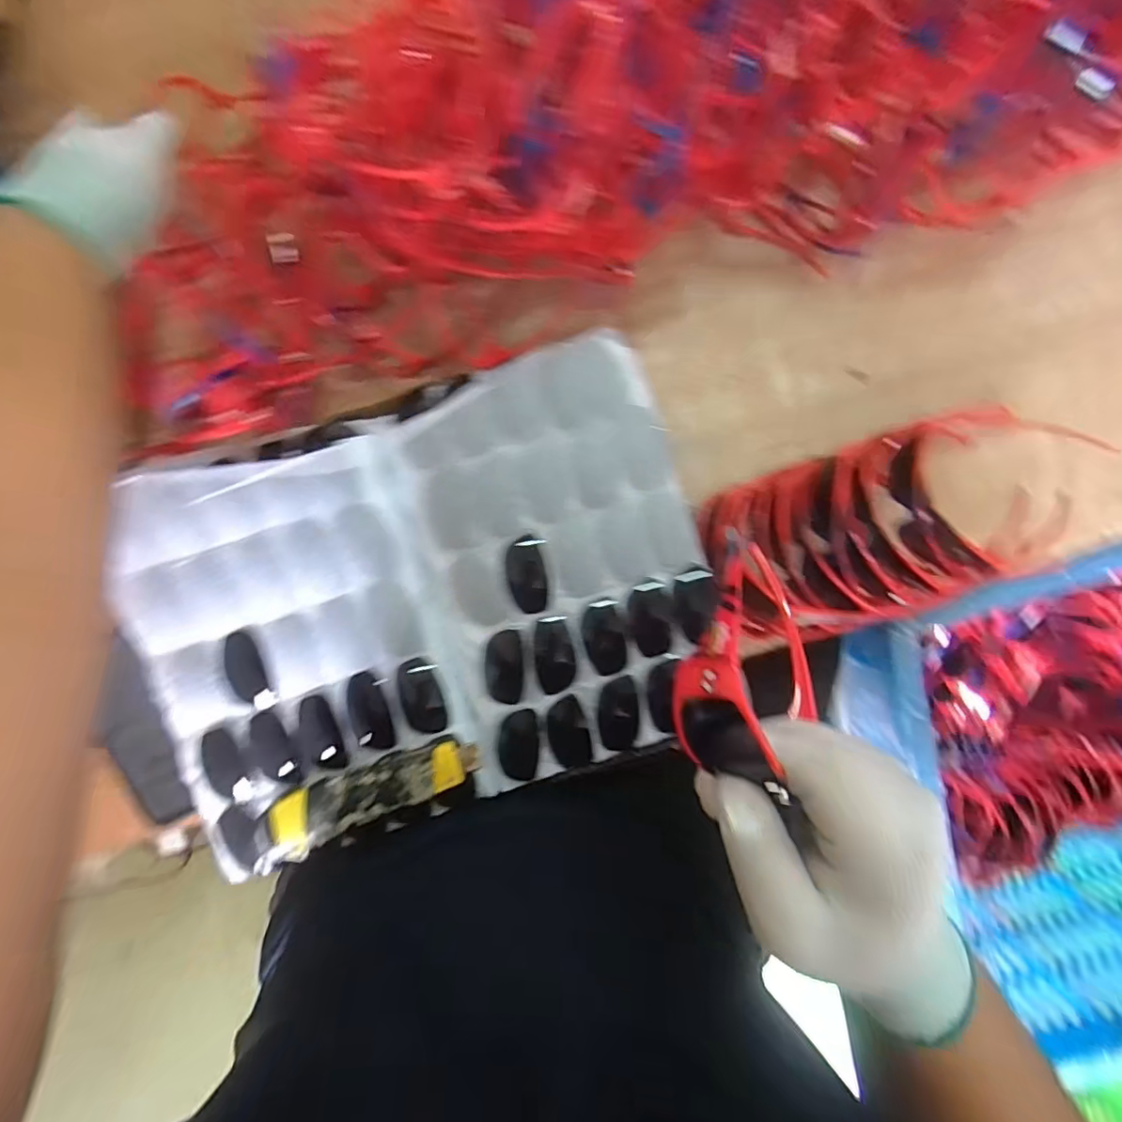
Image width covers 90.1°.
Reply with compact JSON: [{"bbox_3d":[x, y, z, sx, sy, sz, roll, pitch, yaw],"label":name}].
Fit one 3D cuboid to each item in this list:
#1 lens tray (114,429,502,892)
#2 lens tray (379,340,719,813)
[{"bbox_3d":[-0.174,0.068,0.376,0.196,0.031,0.265,-15,94,0],"label":"lens tray"},{"bbox_3d":[0.001,0.004,0.403,0.196,0.033,0.274,-20,94,1],"label":"lens tray"}]

